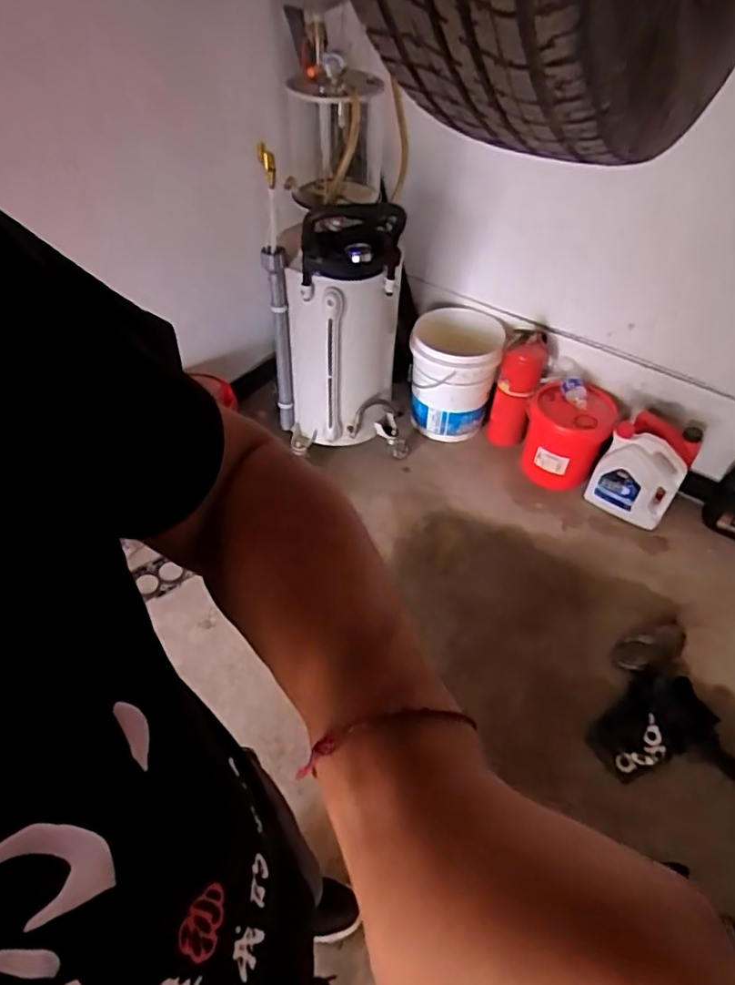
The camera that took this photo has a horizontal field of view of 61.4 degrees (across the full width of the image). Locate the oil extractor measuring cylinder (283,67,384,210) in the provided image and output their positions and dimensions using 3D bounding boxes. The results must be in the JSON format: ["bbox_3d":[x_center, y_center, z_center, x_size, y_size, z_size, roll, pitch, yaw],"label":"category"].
[{"bbox_3d":[-0.078,-0.799,1.422,0.194,0.278,0.197,-6,46,-9],"label":"oil extractor measuring cylinder"}]

